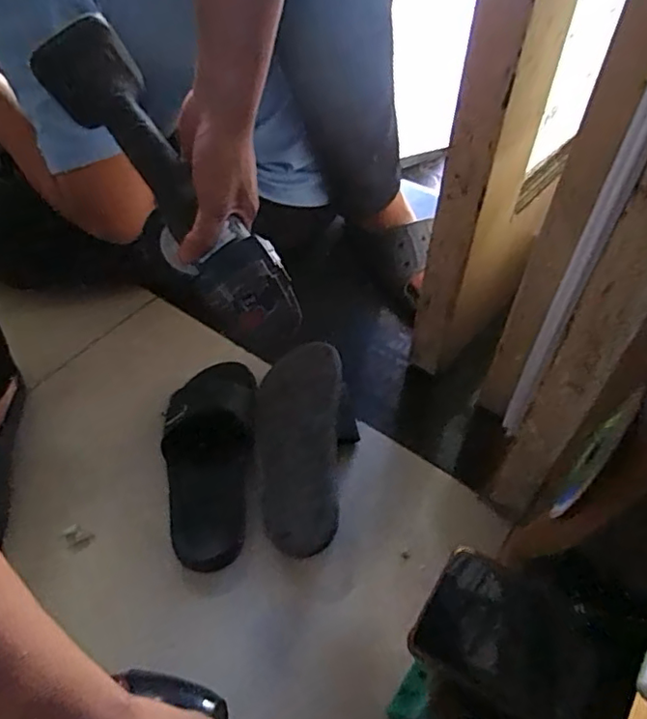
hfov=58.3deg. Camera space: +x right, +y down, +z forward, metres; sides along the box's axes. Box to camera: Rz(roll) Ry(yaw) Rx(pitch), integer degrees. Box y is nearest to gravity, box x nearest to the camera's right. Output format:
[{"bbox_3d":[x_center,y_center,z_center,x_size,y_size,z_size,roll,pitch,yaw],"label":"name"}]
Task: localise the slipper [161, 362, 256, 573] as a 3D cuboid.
[{"bbox_3d":[-0.139,0.121,0.697,0.108,0.064,0.254,-1,50,-2],"label":"slipper"}]

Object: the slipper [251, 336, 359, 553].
[{"bbox_3d":[-0.023,0.102,0.704,0.121,0.065,0.266,0,50,0],"label":"slipper"}]

